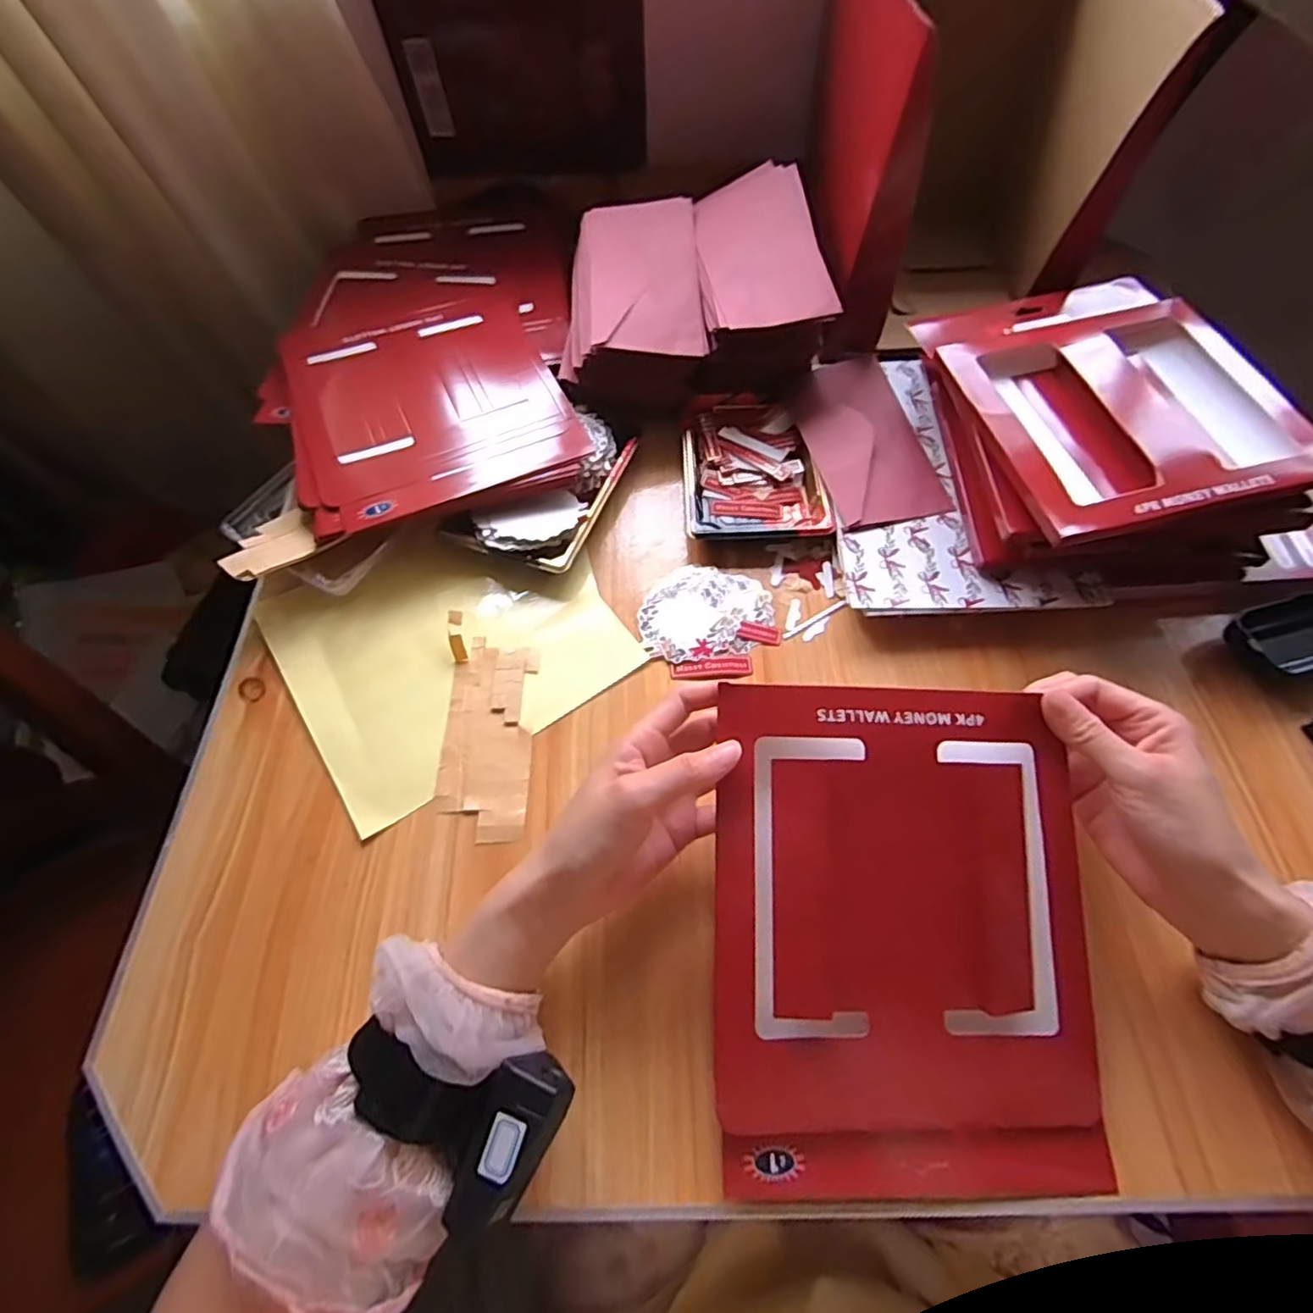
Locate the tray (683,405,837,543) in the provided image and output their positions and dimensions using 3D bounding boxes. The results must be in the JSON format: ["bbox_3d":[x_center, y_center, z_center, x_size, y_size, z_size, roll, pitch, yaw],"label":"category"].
[{"bbox_3d":[0.079,-0.156,0.530,0.111,0.024,0.149,-2,62,1],"label":"tray"}]

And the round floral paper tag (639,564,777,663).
[{"bbox_3d":[0.038,-0.037,0.474,0.098,0.004,0.083,-9,62,-3],"label":"round floral paper tag"}]

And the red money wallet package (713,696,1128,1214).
[{"bbox_3d":[0.128,0.140,0.322,0.190,0.008,0.244,1,82,-5],"label":"red money wallet package"}]

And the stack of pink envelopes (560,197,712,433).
[{"bbox_3d":[-0.022,-0.310,0.556,0.119,0.063,0.198,-4,62,0],"label":"stack of pink envelopes"}]

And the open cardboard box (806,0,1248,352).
[{"bbox_3d":[0.261,-0.436,0.557,0.213,0.255,0.255,-2,62,1],"label":"open cardboard box"}]

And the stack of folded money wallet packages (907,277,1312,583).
[{"bbox_3d":[0.324,-0.181,0.477,0.211,0.075,0.261,-7,62,-2],"label":"stack of folded money wallet packages"}]

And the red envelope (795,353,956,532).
[{"bbox_3d":[0.170,-0.184,0.522,0.089,0.014,0.179,-10,62,-5],"label":"red envelope"}]

